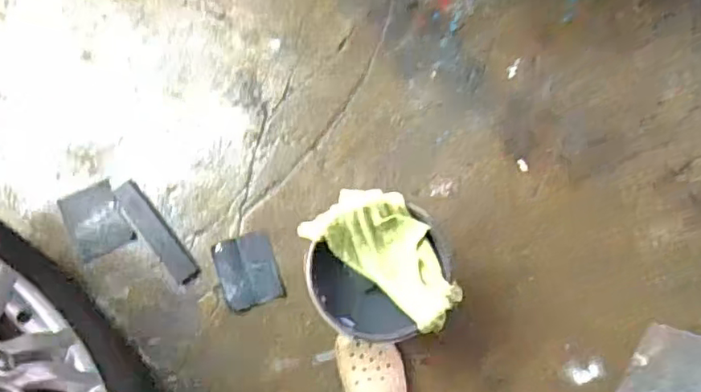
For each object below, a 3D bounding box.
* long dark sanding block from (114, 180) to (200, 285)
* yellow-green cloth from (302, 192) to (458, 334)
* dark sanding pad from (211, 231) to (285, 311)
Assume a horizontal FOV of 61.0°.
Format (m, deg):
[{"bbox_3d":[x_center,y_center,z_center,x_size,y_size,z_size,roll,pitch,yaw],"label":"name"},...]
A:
[{"bbox_3d":[-0.389,0.074,1.193,0.052,0.009,0.236,-38,84,-7],"label":"long dark sanding block"},{"bbox_3d":[0.065,0.084,0.956,0.265,0.057,0.140,38,82,4],"label":"yellow-green cloth"},{"bbox_3d":[-0.199,0.145,1.153,0.113,0.008,0.137,-17,82,-5],"label":"dark sanding pad"}]

